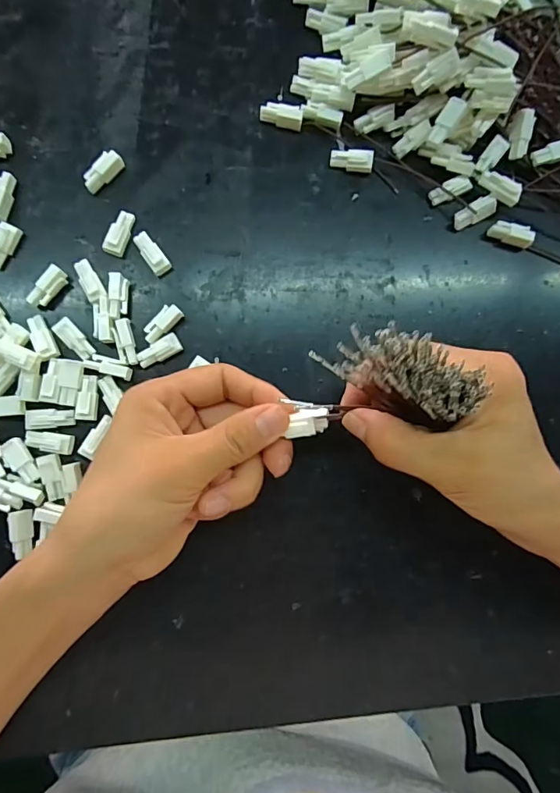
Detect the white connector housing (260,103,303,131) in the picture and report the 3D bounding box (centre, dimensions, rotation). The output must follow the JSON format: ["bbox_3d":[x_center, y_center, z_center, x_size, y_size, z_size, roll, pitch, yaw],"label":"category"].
[{"bbox_3d":[0.001,-0.167,0.272,0.025,0.010,0.010,10,85,-3],"label":"white connector housing"}]

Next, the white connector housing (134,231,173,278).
[{"bbox_3d":[-0.073,-0.082,0.261,0.011,0.010,0.026,-37,89,-6],"label":"white connector housing"}]

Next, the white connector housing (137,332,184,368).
[{"bbox_3d":[-0.068,-0.026,0.254,0.025,0.004,0.011,-31,88,-6],"label":"white connector housing"}]

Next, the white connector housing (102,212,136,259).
[{"bbox_3d":[-0.091,-0.093,0.261,0.011,0.010,0.026,14,85,-3],"label":"white connector housing"}]

